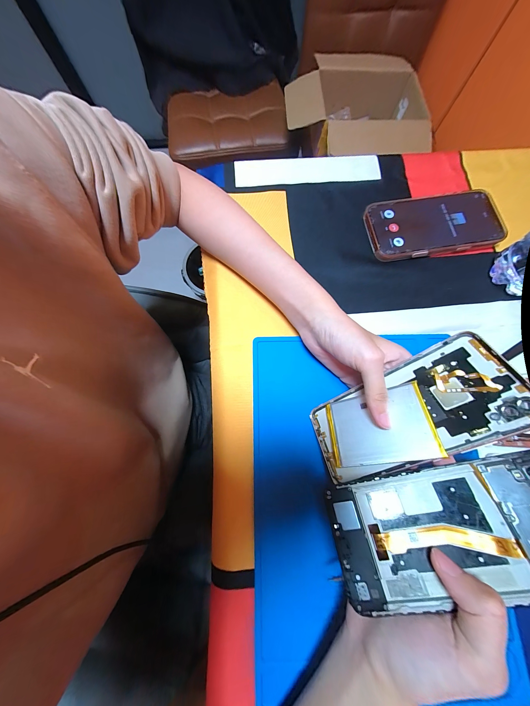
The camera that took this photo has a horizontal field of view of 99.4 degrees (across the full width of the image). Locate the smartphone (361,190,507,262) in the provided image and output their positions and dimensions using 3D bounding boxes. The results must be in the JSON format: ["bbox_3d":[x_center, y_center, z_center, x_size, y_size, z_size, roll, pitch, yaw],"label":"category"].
[{"bbox_3d":[0.216,-0.166,0.289,0.164,0.011,0.081,-8,77,-1],"label":"smartphone"}]

